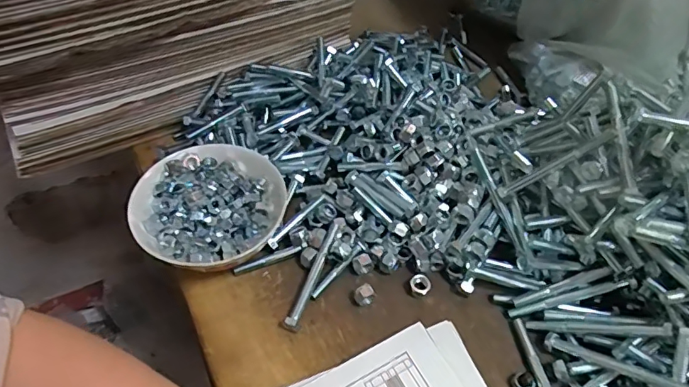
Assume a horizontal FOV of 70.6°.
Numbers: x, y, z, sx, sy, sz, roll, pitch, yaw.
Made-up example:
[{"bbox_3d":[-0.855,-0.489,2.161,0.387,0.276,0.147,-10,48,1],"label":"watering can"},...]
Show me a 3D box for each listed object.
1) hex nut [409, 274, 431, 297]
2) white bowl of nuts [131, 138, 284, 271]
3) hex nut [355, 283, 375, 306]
[{"bbox_3d":[0.068,0.081,0.435,0.018,0.009,0.019,18,51,10],"label":"hex nut"},{"bbox_3d":[-0.121,0.015,0.441,0.120,0.044,0.134,11,50,5],"label":"white bowl of nuts"},{"bbox_3d":[0.017,0.089,0.425,0.014,0.016,0.014,-22,55,-21],"label":"hex nut"}]

